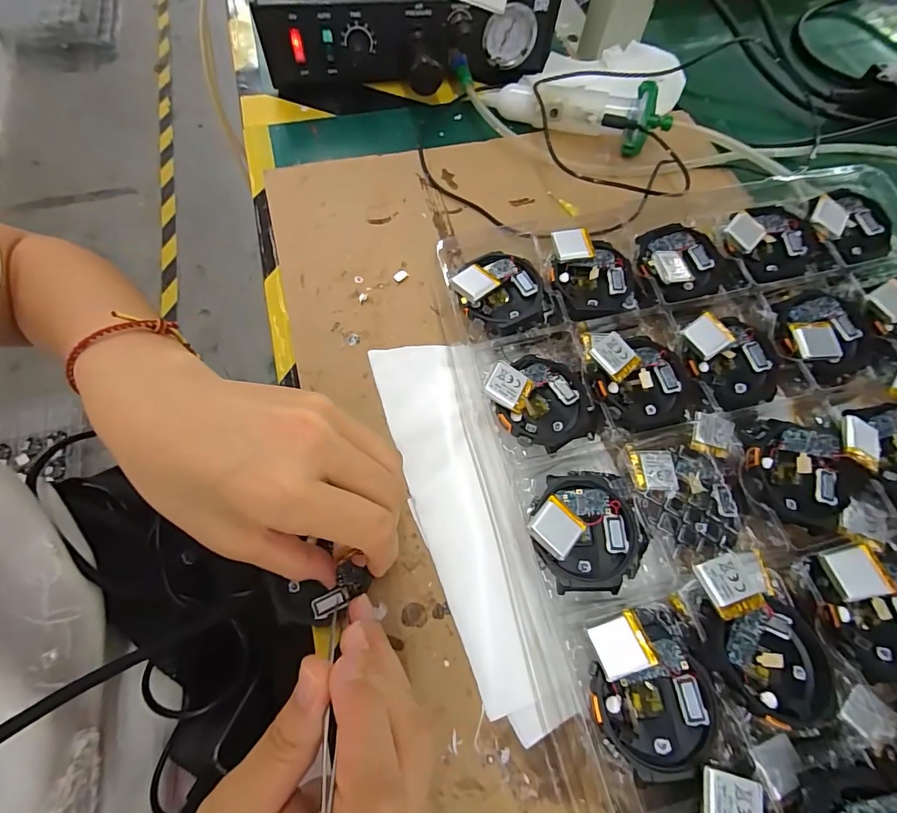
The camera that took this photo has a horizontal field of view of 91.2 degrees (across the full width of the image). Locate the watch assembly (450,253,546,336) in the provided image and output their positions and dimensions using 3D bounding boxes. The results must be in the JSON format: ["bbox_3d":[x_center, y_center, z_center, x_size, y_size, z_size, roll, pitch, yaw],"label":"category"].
[{"bbox_3d":[0.031,-0.065,0.257,0.049,0.016,0.052,4,71,-13],"label":"watch assembly"}]

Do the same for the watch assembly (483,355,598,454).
[{"bbox_3d":[0.050,-0.001,0.235,0.050,0.012,0.055,7,72,-20],"label":"watch assembly"}]

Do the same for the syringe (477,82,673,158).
[{"bbox_3d":[0.097,-0.234,0.348,0.146,0.029,0.035,13,67,3],"label":"syringe"}]

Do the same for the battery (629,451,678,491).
[{"bbox_3d":[0.109,0.033,0.231,0.023,0.004,0.021,0,67,-2],"label":"battery"}]

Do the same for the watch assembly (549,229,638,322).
[{"bbox_3d":[0.086,-0.081,0.269,0.047,0.011,0.058,-20,81,-9],"label":"watch assembly"}]

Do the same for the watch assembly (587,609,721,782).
[{"bbox_3d":[0.083,0.116,0.181,0.047,0.014,0.055,-13,77,-5],"label":"watch assembly"}]

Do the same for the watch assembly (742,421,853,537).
[{"bbox_3d":[0.179,0.034,0.220,0.057,0.009,0.050,19,68,6],"label":"watch assembly"}]

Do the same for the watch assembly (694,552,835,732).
[{"bbox_3d":[0.135,0.097,0.186,0.056,0.013,0.064,-8,68,-6],"label":"watch assembly"}]

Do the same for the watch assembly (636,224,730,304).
[{"bbox_3d":[0.145,-0.092,0.270,0.055,0.012,0.052,1,67,-2],"label":"watch assembly"}]

